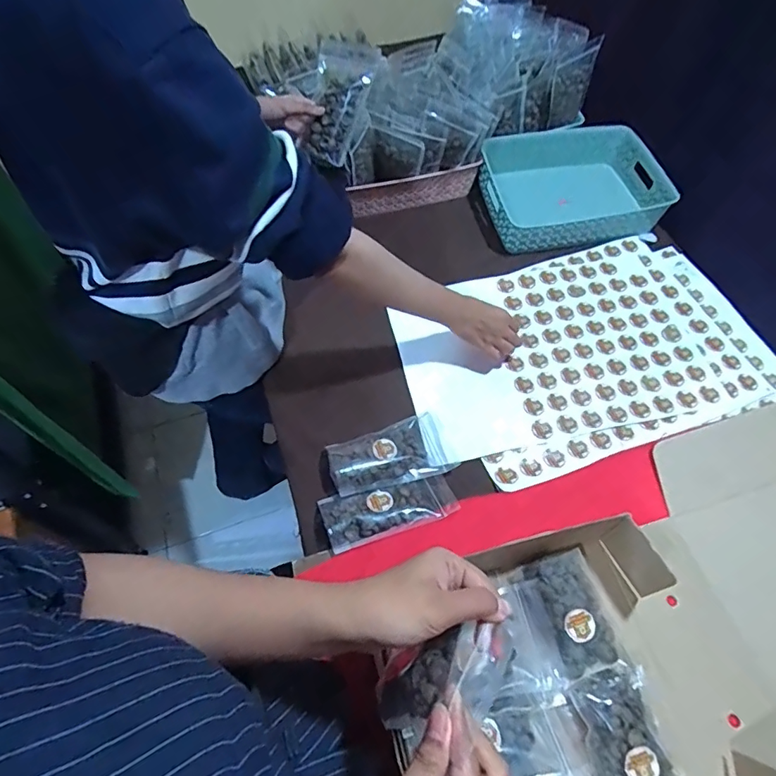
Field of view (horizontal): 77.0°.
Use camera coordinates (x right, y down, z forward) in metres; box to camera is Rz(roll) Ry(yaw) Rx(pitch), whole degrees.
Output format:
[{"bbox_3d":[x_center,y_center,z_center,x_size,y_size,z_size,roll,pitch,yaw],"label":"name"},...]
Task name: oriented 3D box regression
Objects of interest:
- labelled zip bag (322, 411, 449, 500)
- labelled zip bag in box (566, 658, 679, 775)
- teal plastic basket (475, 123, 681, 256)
[{"bbox_3d":[0.000,0.093,0.685,0.161,0.033,0.092,-16,60,-10],"label":"labelled zip bag"},{"bbox_3d":[0.250,0.381,0.487,0.097,0.045,0.174,-16,60,-10],"label":"labelled zip bag in box"},{"bbox_3d":[0.355,-0.389,0.939,0.342,0.088,0.243,-10,59,-6],"label":"teal plastic basket"}]

